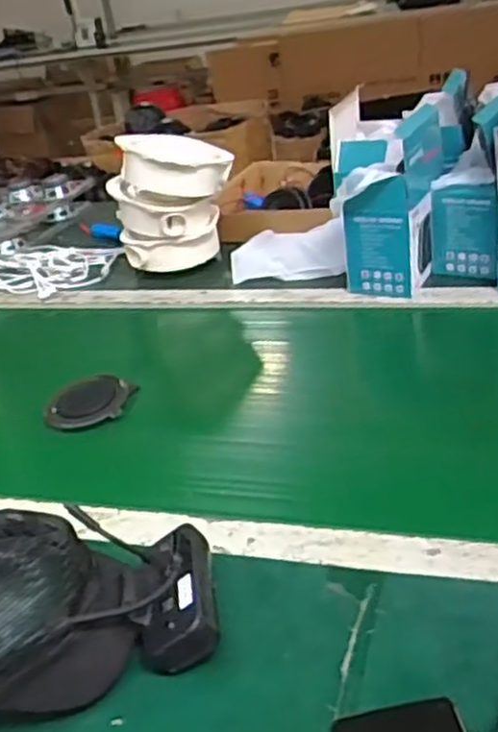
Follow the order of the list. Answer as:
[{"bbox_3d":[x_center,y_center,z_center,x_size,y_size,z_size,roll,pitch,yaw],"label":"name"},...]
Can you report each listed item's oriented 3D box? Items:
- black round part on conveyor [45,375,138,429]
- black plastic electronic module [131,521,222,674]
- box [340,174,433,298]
[{"bbox_3d":[-0.169,0.037,0.801,0.091,0.017,0.077,-2,30,11],"label":"black round part on conveyor"},{"bbox_3d":[-0.051,0.157,0.519,0.054,0.050,0.107,-10,30,-2],"label":"black plastic electronic module"},{"bbox_3d":[0.170,-0.166,0.917,0.088,0.139,0.084,11,35,30],"label":"box"}]

